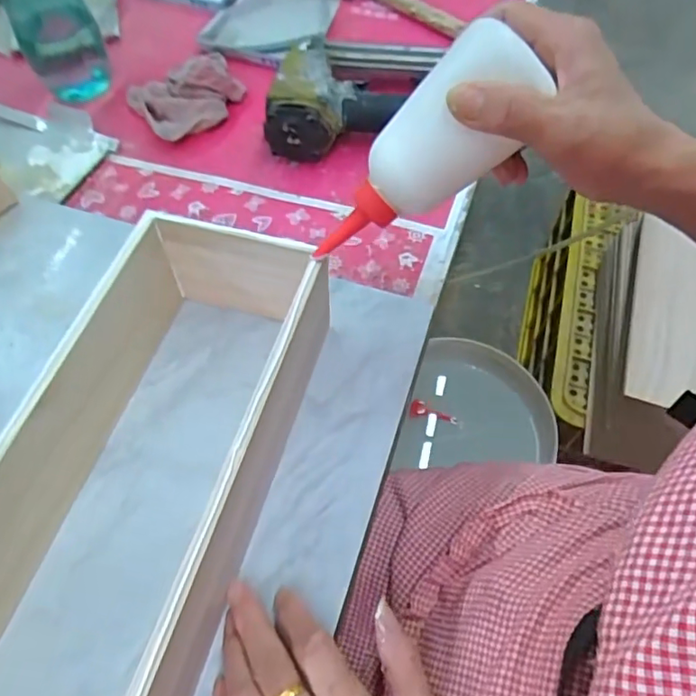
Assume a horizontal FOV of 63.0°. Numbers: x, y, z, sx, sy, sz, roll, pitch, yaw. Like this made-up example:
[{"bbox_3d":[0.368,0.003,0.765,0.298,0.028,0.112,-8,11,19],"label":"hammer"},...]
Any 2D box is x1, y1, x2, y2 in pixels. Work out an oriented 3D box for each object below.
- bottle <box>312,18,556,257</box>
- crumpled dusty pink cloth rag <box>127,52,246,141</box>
[{"bbox_3d":[0.041,-0.103,0.317,0.034,0.147,0.051,6,44,-51],"label":"bottle"},{"bbox_3d":[-0.163,-0.264,0.576,0.104,0.034,0.094,-32,64,-19],"label":"crumpled dusty pink cloth rag"}]

